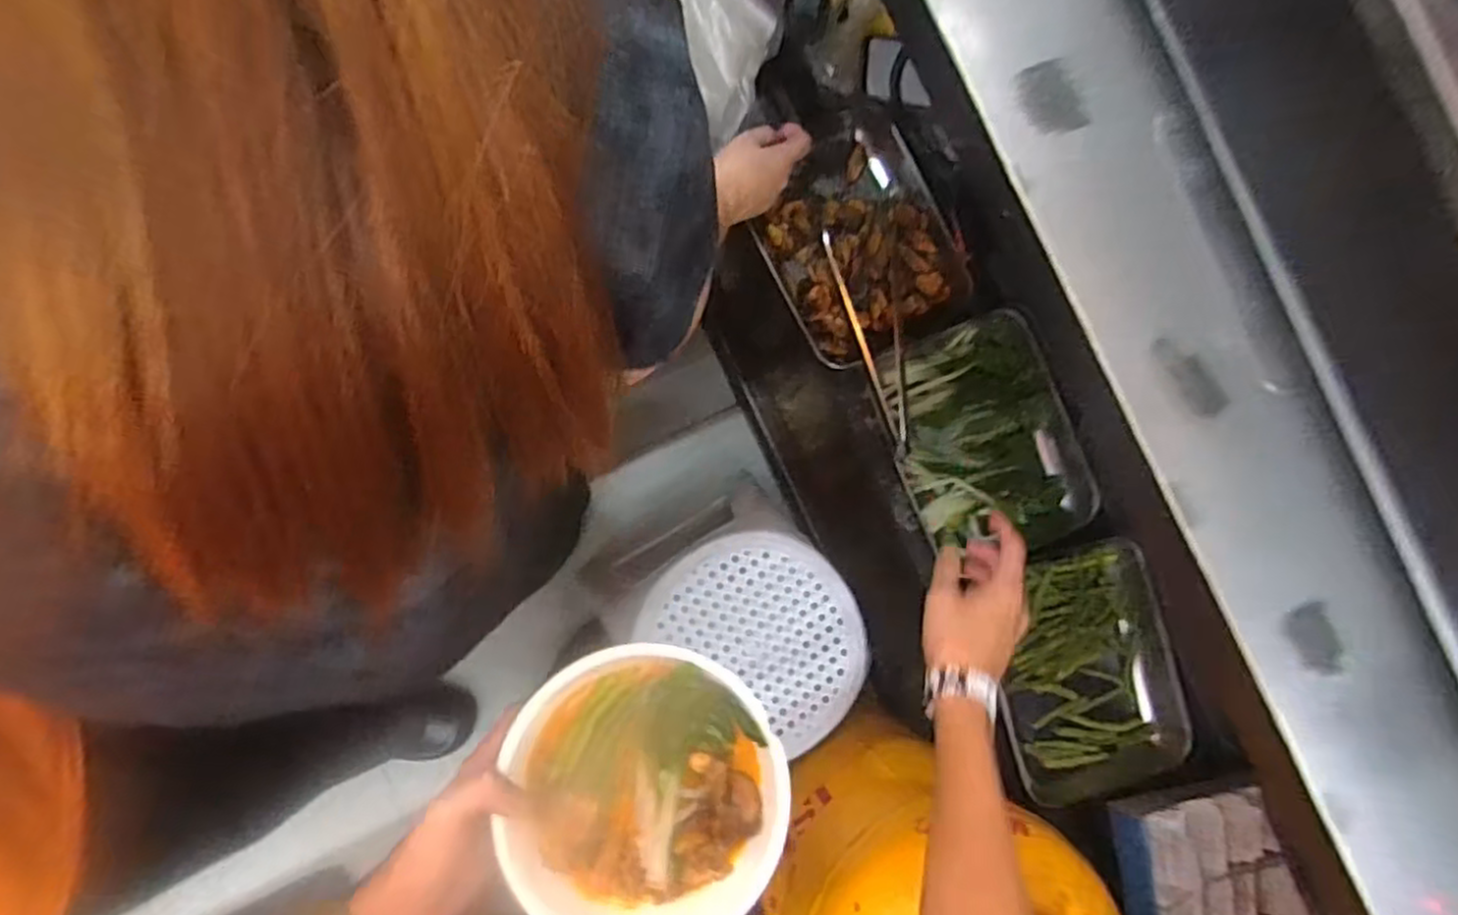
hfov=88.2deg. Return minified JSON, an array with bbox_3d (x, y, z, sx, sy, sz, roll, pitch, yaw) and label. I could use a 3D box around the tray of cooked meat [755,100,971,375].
[{"bbox_3d":[0.138,-0.247,0.836,0.206,0.049,0.264,-23,89,-9],"label":"tray of cooked meat"}]

